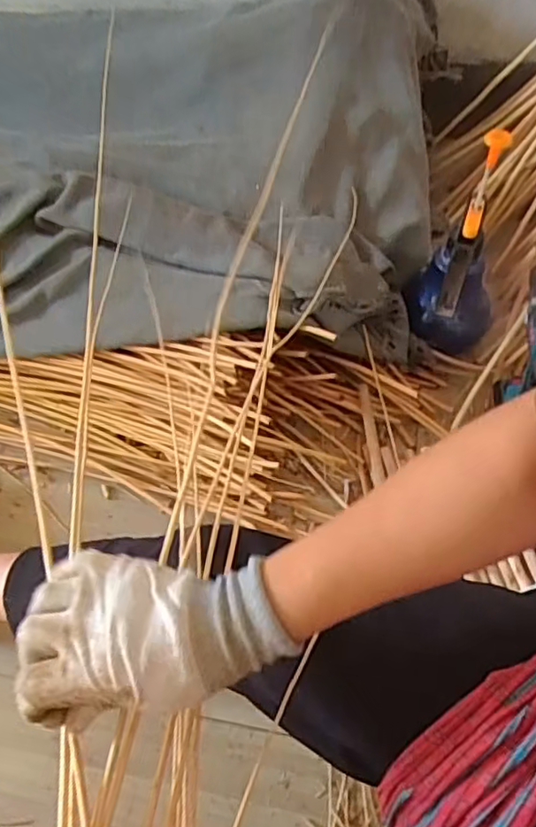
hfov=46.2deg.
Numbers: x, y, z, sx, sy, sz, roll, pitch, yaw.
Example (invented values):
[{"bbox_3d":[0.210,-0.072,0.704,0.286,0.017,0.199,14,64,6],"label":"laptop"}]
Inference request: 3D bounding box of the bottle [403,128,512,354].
[{"bbox_3d":[0.272,-0.216,0.869,0.131,0.318,0.136,17,57,11],"label":"bottle"}]

